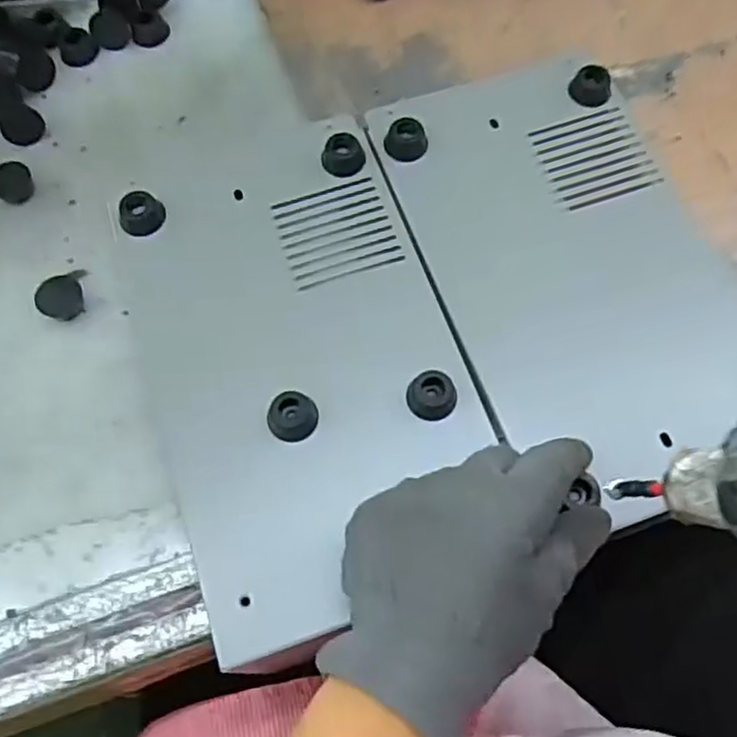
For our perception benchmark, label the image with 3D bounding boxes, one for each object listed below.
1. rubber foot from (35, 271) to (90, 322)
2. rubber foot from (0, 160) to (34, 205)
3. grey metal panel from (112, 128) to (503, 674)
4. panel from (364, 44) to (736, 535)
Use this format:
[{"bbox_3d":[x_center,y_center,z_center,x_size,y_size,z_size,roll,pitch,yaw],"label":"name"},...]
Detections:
[{"bbox_3d":[-0.170,-0.042,0.386,0.023,0.012,0.028,-4,69,-1],"label":"rubber foot"},{"bbox_3d":[-0.213,-0.110,0.414,0.023,0.014,0.019,-7,69,-2],"label":"rubber foot"},{"bbox_3d":[-0.035,-0.008,0.362,0.156,0.022,0.264,-18,70,-6],"label":"grey metal panel"},{"bbox_3d":[0.109,-0.062,0.375,0.145,0.018,0.266,-18,70,-6],"label":"panel"}]

